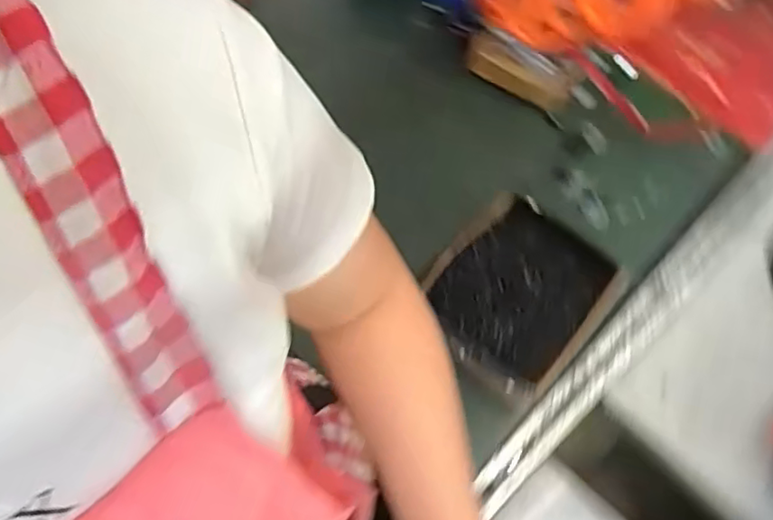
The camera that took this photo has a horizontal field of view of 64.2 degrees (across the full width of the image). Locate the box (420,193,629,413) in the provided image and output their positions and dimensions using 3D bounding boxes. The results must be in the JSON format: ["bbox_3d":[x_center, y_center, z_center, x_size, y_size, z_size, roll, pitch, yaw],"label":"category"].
[{"bbox_3d":[0.147,0.046,0.724,0.178,0.072,0.210,38,68,17],"label":"box"}]

